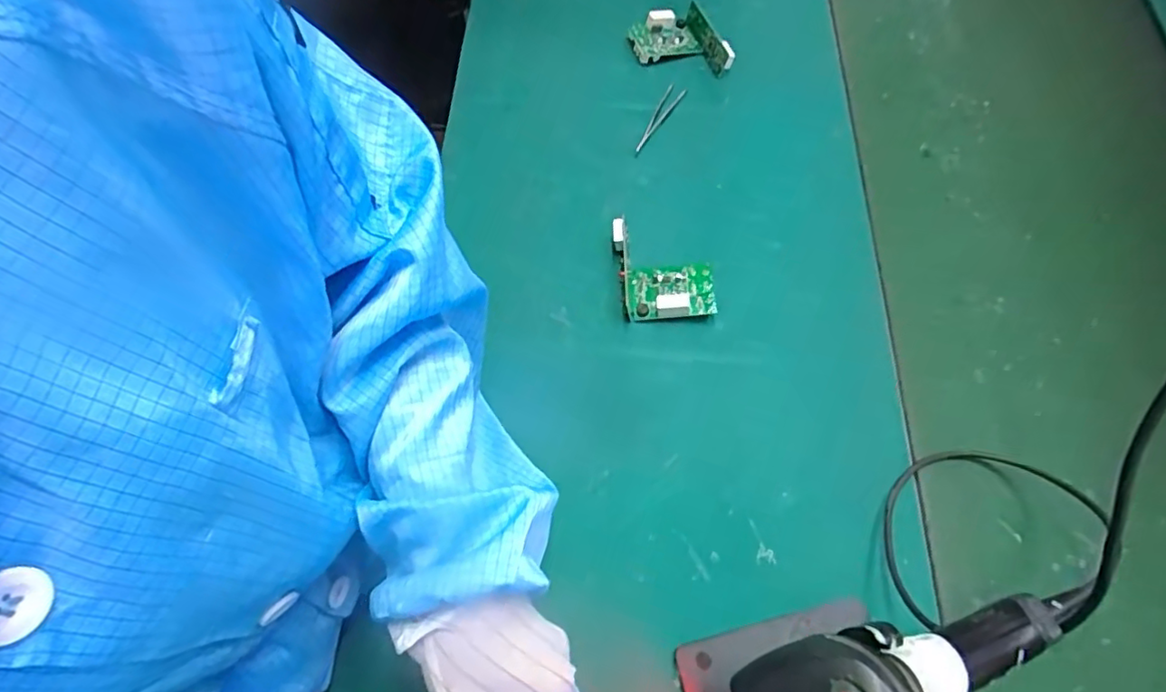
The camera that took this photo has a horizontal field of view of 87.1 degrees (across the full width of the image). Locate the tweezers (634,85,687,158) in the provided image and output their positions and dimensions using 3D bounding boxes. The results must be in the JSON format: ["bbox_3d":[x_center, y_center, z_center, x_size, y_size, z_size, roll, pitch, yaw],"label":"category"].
[{"bbox_3d":[0.086,-0.251,0.675,0.022,0.012,0.111,21,67,10],"label":"tweezers"}]

